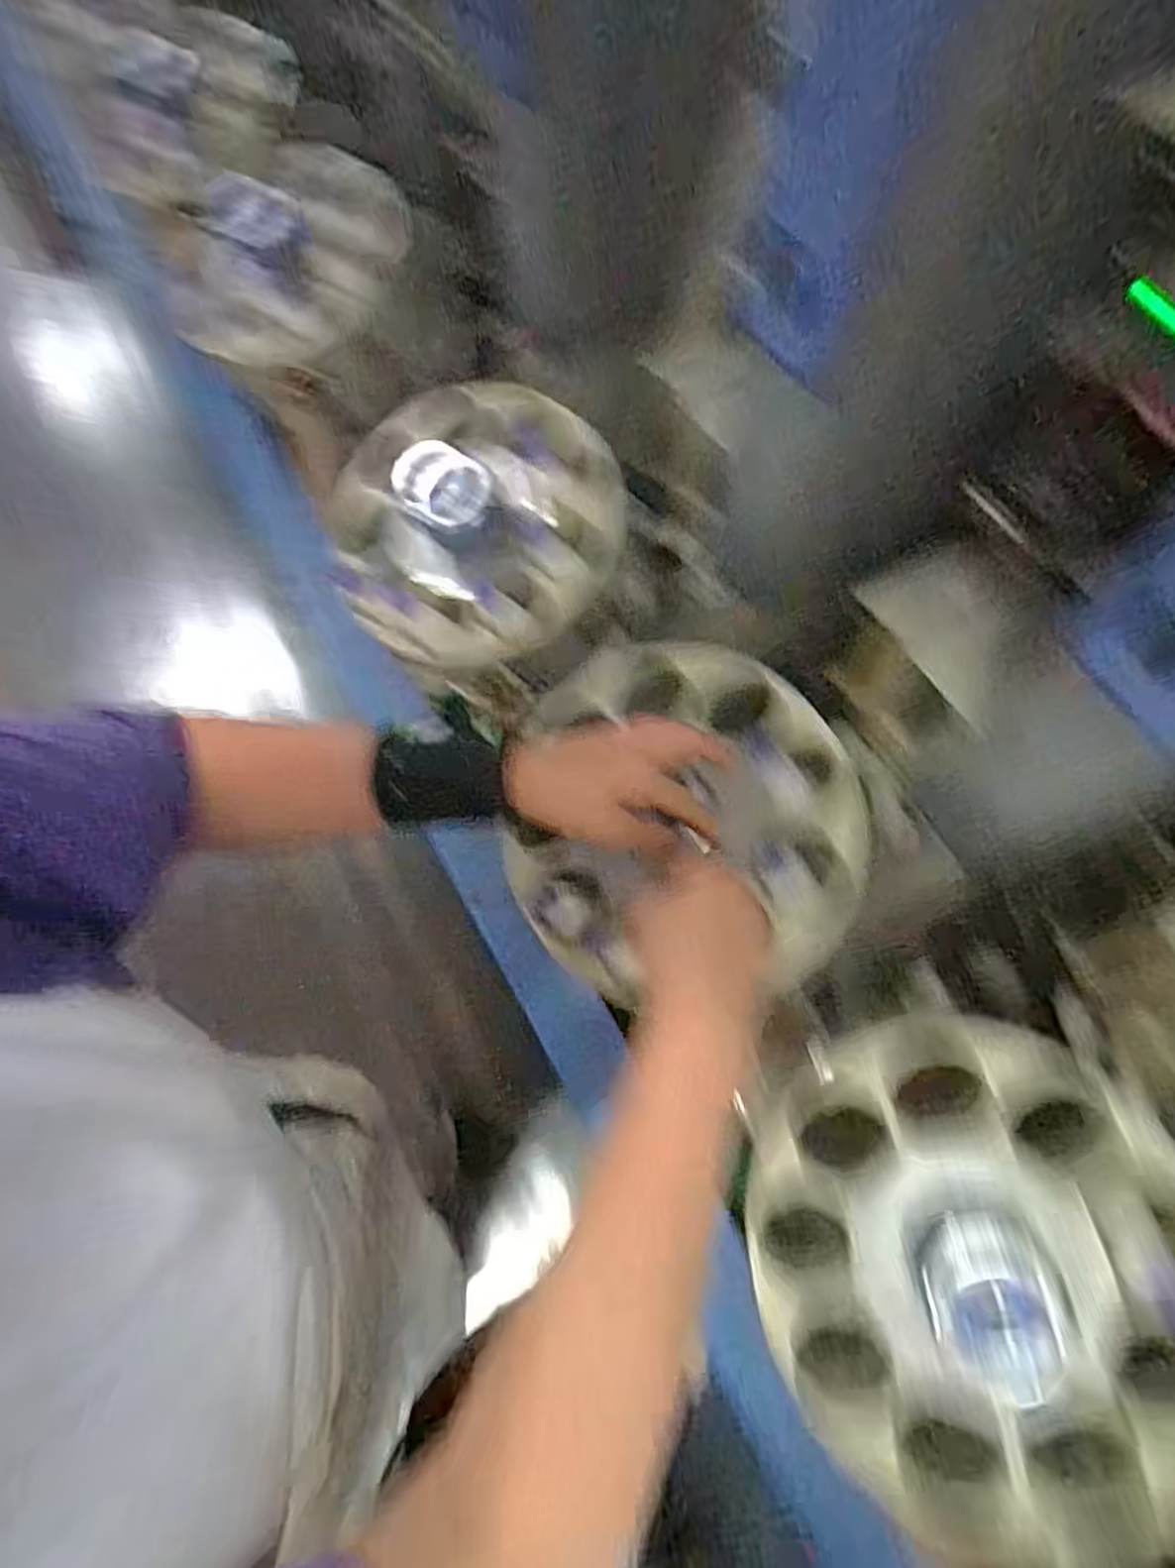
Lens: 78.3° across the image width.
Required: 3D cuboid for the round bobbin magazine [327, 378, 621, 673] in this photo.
[{"bbox_3d":[-0.103,-0.217,0.618,0.261,0.111,0.261,-3,79,15],"label":"round bobbin magazine"}]

